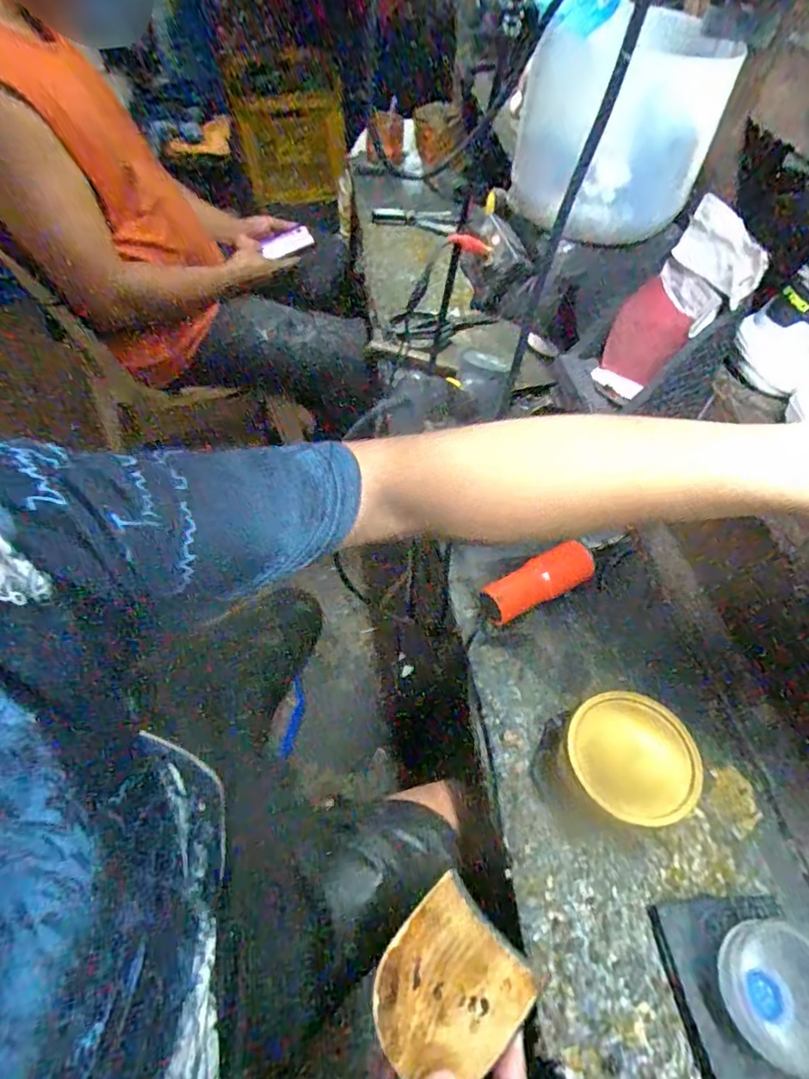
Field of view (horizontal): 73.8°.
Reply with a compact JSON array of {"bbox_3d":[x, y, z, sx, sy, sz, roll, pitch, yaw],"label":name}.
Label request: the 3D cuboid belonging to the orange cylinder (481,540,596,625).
[{"bbox_3d":[0.135,0.046,0.565,0.123,0.043,0.052,-21,57,-16],"label":"orange cylinder"}]

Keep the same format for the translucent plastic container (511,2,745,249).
[{"bbox_3d":[0.163,-0.319,0.426,0.115,0.131,0.103,-21,57,-13],"label":"translucent plastic container"}]

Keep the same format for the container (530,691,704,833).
[{"bbox_3d":[0.167,0.185,0.437,0.099,0.090,0.095,1,54,-1],"label":"container"}]

